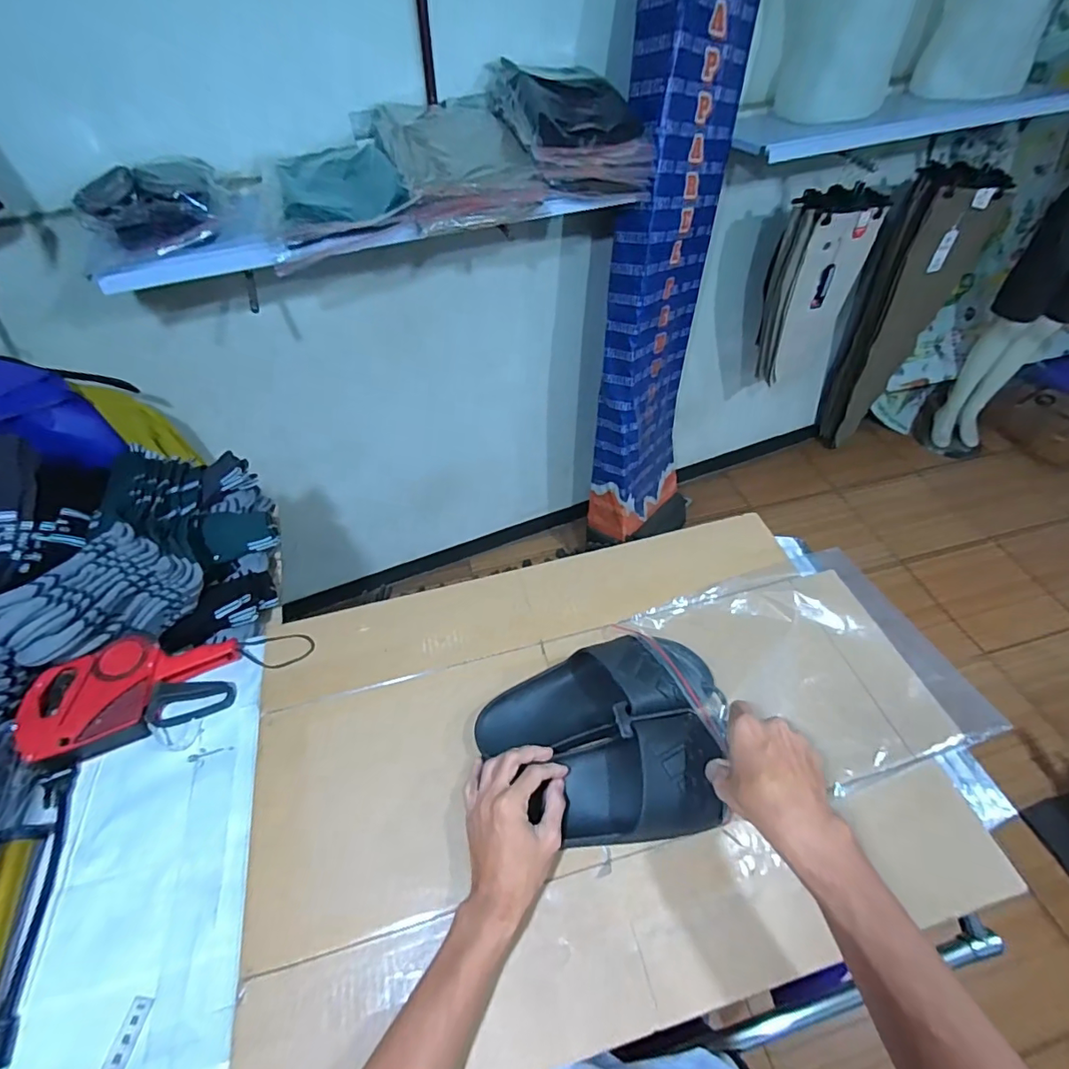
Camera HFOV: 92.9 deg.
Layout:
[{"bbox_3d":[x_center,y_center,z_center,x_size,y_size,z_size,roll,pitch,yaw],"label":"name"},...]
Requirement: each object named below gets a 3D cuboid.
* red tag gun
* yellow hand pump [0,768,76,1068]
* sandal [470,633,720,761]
[{"bbox_3d":[-0.500,0.191,0.640,0.226,0.052,0.133,-19,52,-14],"label":"red tag gun"},{"bbox_3d":[-0.511,0.362,0.500,0.045,0.029,0.250,-14,51,-11],"label":"yellow hand pump"},{"bbox_3d":[0.073,0.187,0.591,0.281,0.078,0.108,-15,50,0],"label":"sandal"}]

